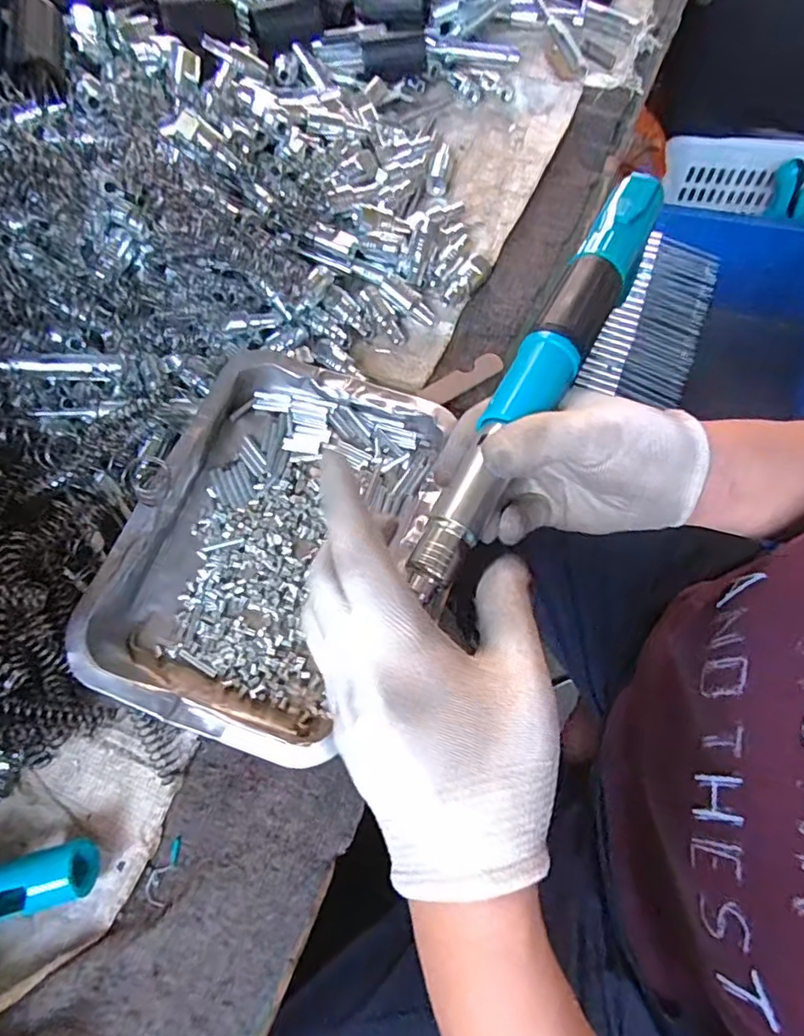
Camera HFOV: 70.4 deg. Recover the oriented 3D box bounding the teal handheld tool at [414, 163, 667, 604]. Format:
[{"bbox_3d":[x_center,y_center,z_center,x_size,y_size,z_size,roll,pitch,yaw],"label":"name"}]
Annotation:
[{"bbox_3d":[0.075,-0.077,0.297,0.031,0.037,0.274,27,72,14],"label":"teal handheld tool"}]

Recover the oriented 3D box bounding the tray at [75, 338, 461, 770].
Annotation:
[{"bbox_3d":[-0.080,0.009,0.379,0.181,0.034,0.260,18,69,10],"label":"tray"}]

